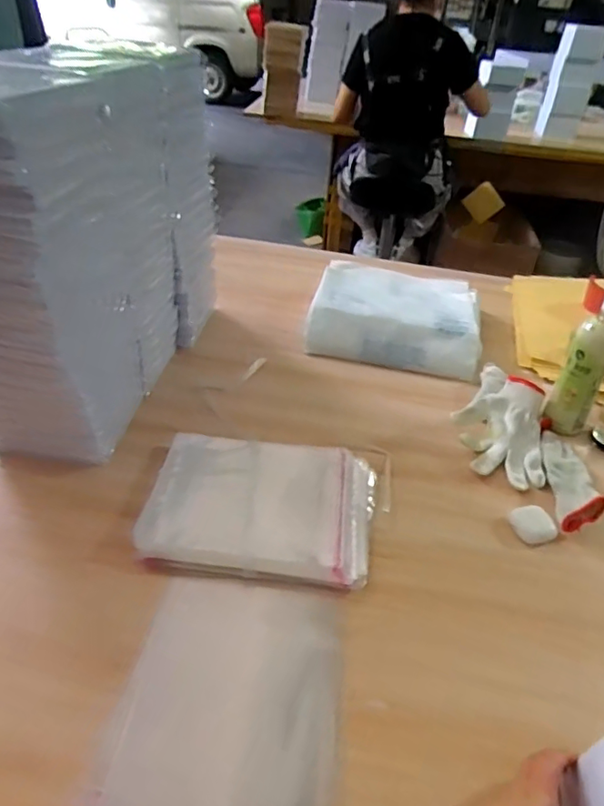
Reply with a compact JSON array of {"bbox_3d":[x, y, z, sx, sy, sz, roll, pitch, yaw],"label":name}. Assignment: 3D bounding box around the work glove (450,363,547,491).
[{"bbox_3d":[0.296,0.021,0.804,0.128,0.050,0.224,12,40,12],"label":"work glove"}]

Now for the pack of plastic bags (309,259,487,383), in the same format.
[{"bbox_3d":[0.177,-0.176,1.023,0.306,0.068,0.284,9,40,9],"label":"pack of plastic bags"}]

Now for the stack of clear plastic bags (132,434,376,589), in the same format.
[{"bbox_3d":[-0.043,0.115,0.646,0.262,0.034,0.196,11,47,-6],"label":"stack of clear plastic bags"}]

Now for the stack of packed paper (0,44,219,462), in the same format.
[{"bbox_3d":[-0.280,-0.213,0.737,0.168,0.428,0.443,9,40,9],"label":"stack of packed paper"}]

